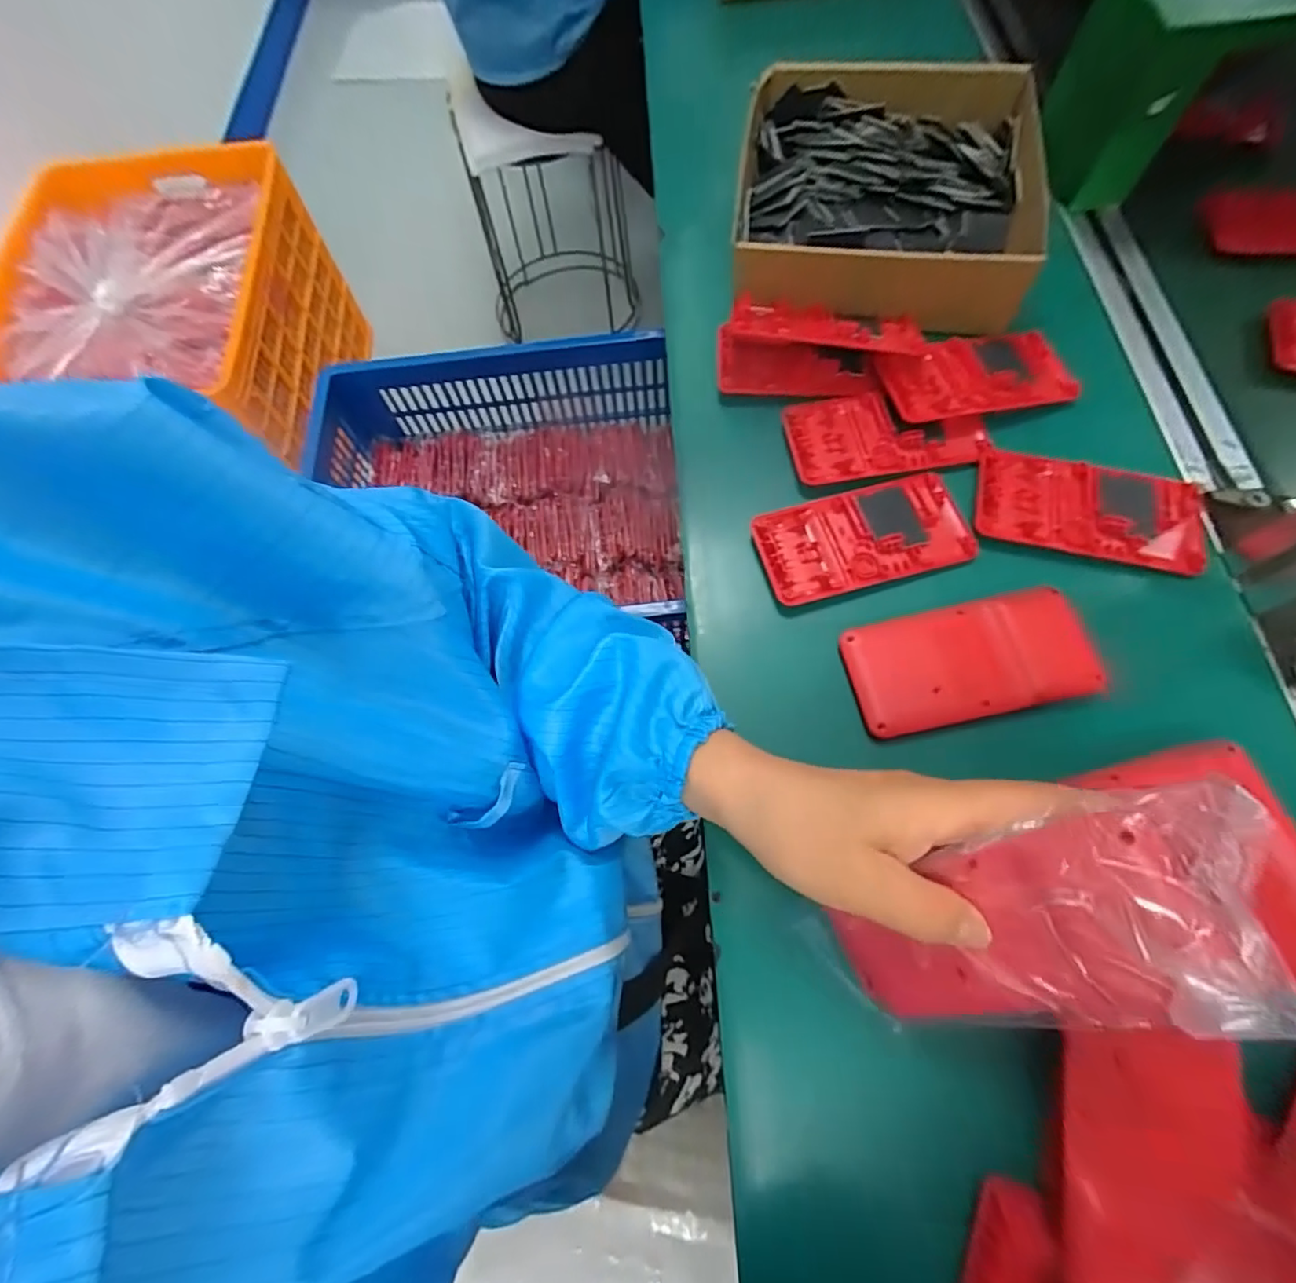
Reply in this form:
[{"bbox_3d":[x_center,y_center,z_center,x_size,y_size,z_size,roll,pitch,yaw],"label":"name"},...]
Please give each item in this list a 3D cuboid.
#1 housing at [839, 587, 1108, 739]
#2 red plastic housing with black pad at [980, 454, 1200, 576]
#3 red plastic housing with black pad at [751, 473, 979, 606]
[{"bbox_3d":[0.168,0.009,0.304,0.117,0.013,0.059,-11,69,0],"label":"housing"},{"bbox_3d":[0.254,-0.075,0.332,0.119,0.009,0.059,13,71,9],"label":"red plastic housing with black pad"},{"bbox_3d":[0.127,-0.061,0.340,0.123,0.012,0.060,-14,69,-1],"label":"red plastic housing with black pad"}]

